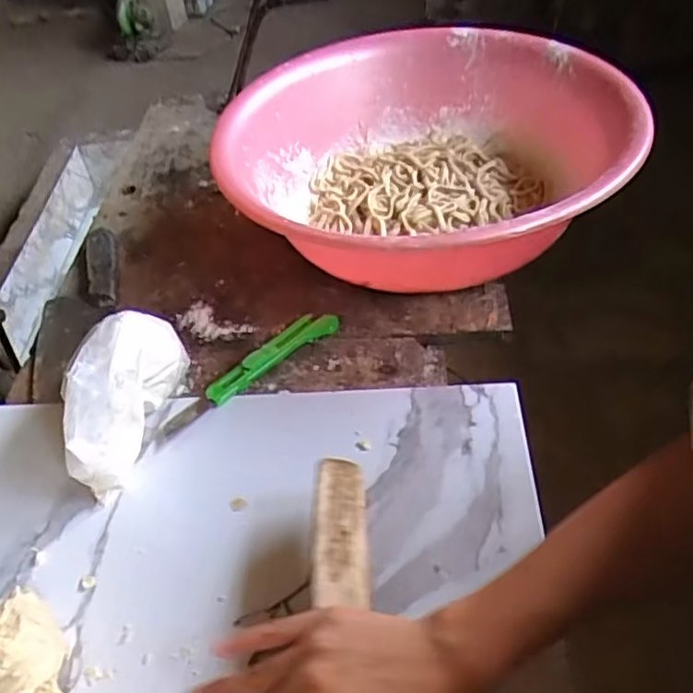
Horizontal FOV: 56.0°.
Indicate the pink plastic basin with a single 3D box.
[{"bbox_3d":[0.084,-0.189,0.691,0.401,0.137,0.417,-4,44,4],"label":"pink plastic basin"}]

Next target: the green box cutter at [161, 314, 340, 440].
[{"bbox_3d":[-0.085,0.022,0.583,0.186,0.018,0.030,-37,51,-27],"label":"green box cutter"}]

